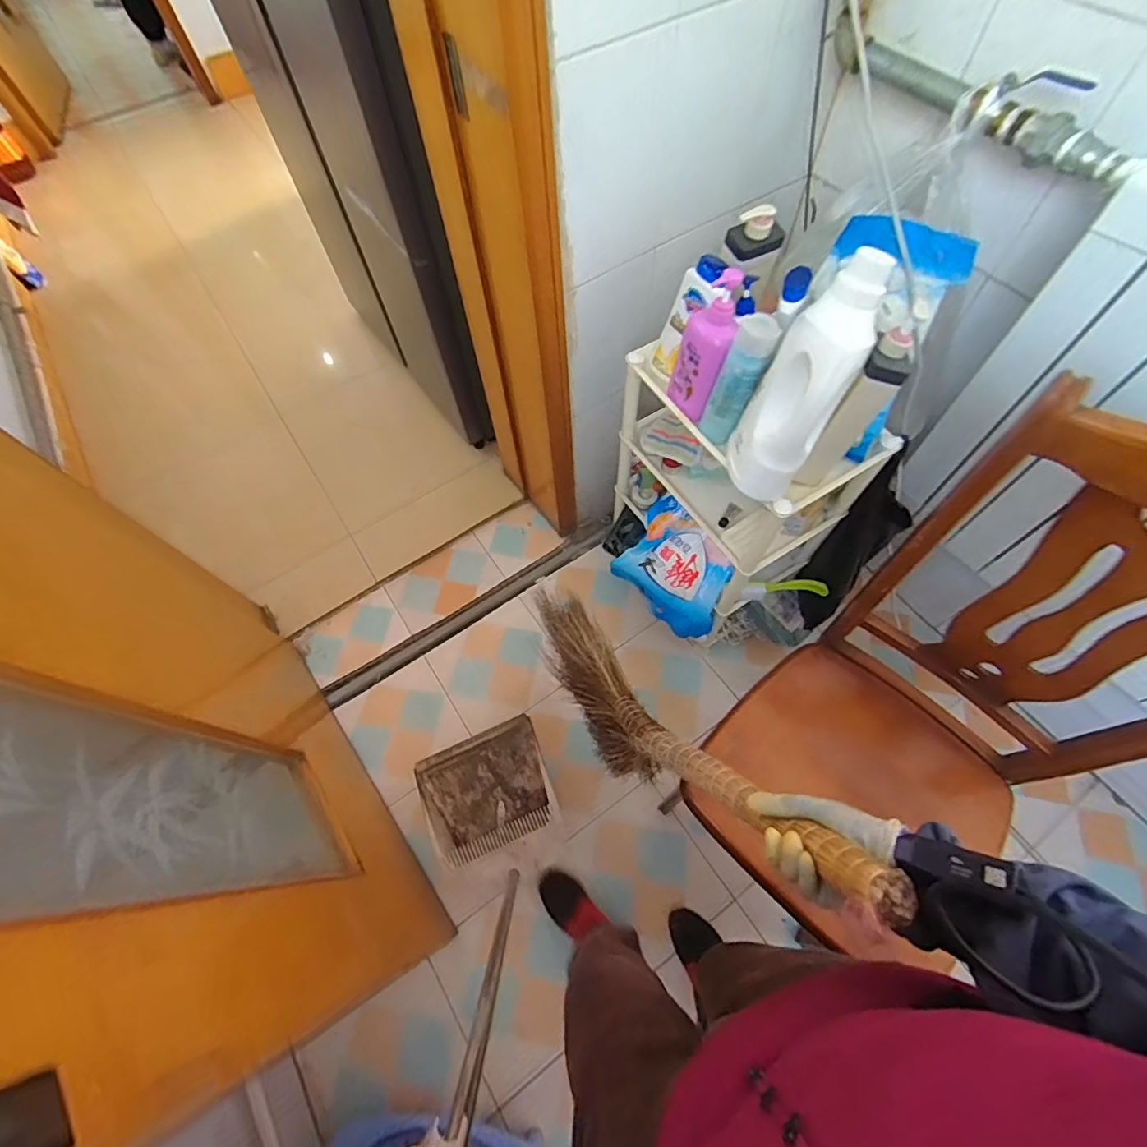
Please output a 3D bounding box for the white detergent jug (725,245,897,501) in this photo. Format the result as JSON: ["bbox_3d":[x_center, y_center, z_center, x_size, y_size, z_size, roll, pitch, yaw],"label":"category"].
[{"bbox_3d":[0.305,-0.257,0.717,0.123,0.323,0.098,36,43,18],"label":"white detergent jug"}]

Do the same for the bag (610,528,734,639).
[{"bbox_3d":[0.236,0.002,1.224,0.136,0.195,0.280,-34,67,-15],"label":"bag"}]

